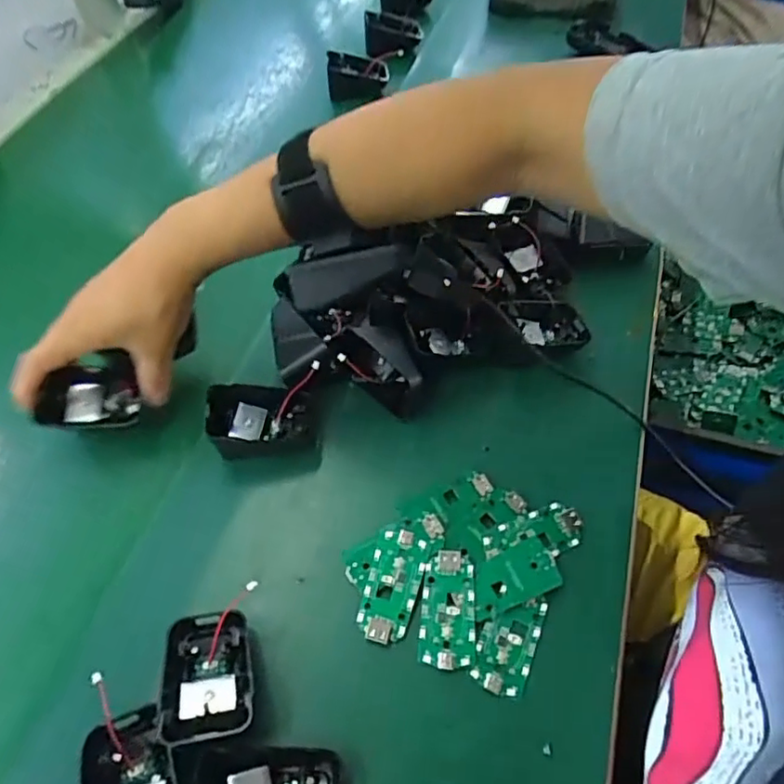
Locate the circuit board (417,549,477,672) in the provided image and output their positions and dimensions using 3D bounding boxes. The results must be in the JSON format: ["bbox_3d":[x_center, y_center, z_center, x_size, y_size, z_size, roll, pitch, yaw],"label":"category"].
[{"bbox_3d":[0.033,0.125,0.355,0.032,0.007,0.063,2,54,6],"label":"circuit board"}]

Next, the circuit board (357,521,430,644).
[{"bbox_3d":[0.001,0.111,0.364,0.032,0.008,0.069,14,56,14],"label":"circuit board"}]

